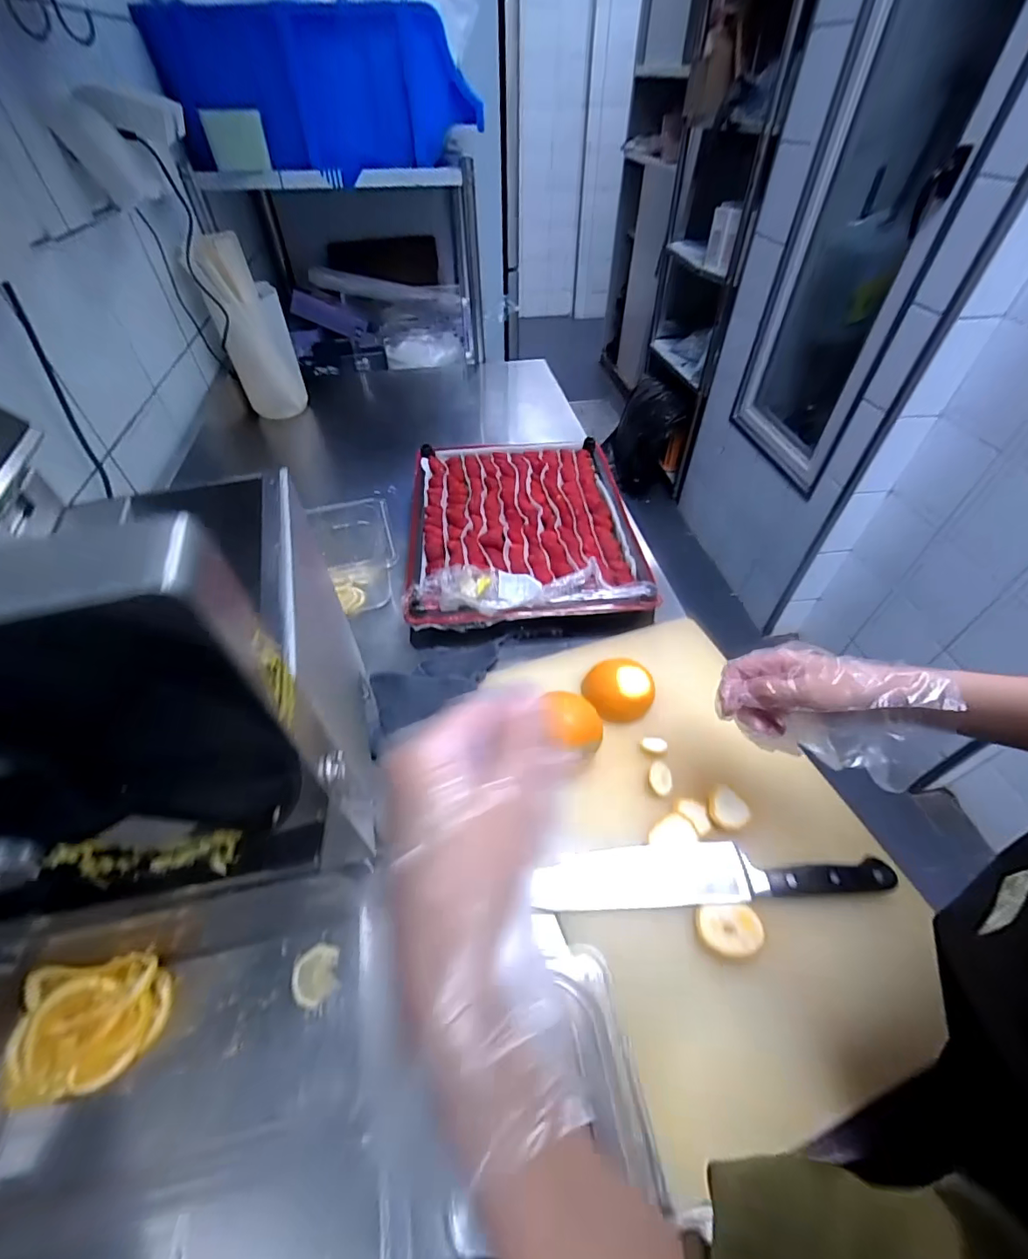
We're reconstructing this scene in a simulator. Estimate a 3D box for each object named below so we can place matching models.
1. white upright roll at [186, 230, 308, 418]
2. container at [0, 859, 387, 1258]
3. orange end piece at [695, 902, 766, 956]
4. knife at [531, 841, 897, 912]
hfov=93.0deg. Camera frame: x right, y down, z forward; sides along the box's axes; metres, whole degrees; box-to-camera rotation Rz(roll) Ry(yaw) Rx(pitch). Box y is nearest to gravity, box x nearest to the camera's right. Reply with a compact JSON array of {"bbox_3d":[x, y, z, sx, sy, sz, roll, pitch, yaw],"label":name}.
[{"bbox_3d":[-0.544,-0.619,1.019,0.135,0.307,0.133,-21,52,-17],"label":"white upright roll"},{"bbox_3d":[-0.245,0.298,0.358,0.300,0.102,0.160,-10,49,-8],"label":"container"},{"bbox_3d":[0.188,0.258,0.421,0.053,0.008,0.039,-2,49,-1],"label":"orange end piece"},{"bbox_3d":[0.179,0.226,0.455,0.318,0.025,0.051,-2,49,-1],"label":"knife"}]

